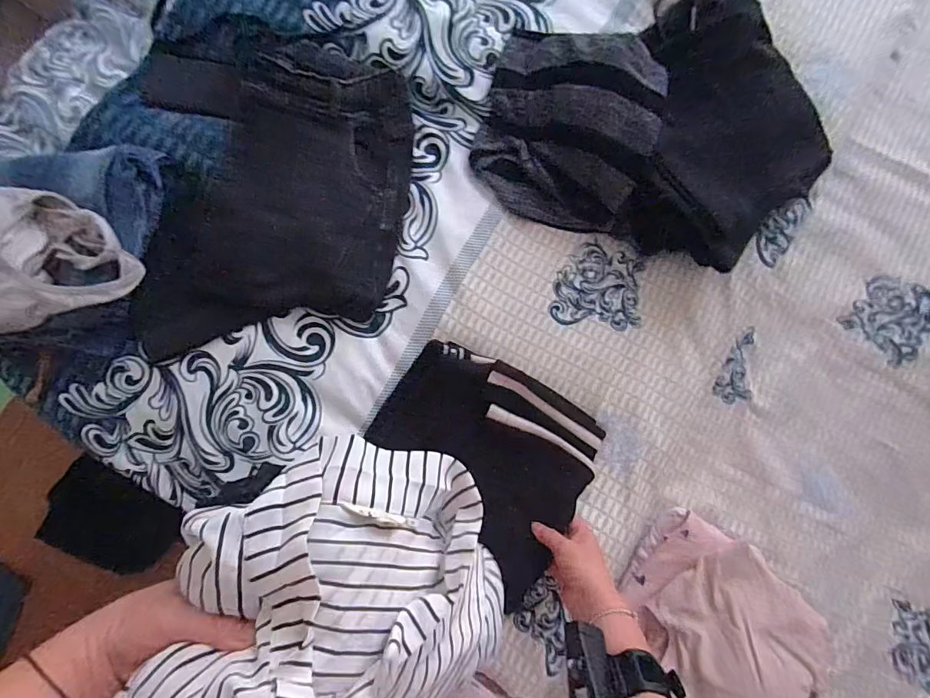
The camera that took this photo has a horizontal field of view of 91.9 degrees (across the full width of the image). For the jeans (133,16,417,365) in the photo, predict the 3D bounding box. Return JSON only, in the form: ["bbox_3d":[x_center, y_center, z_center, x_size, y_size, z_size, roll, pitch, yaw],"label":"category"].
[{"bbox_3d":[-0.238,-0.218,0.579,0.342,0.048,0.428,-3,88,-7],"label":"jeans"}]

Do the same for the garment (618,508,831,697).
[{"bbox_3d":[0.320,0.352,0.557,0.221,0.112,0.209,35,84,-4],"label":"garment"}]

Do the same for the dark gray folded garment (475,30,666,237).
[{"bbox_3d":[0.129,-0.284,0.563,0.212,0.098,0.217,16,84,-1],"label":"dark gray folded garment"}]

